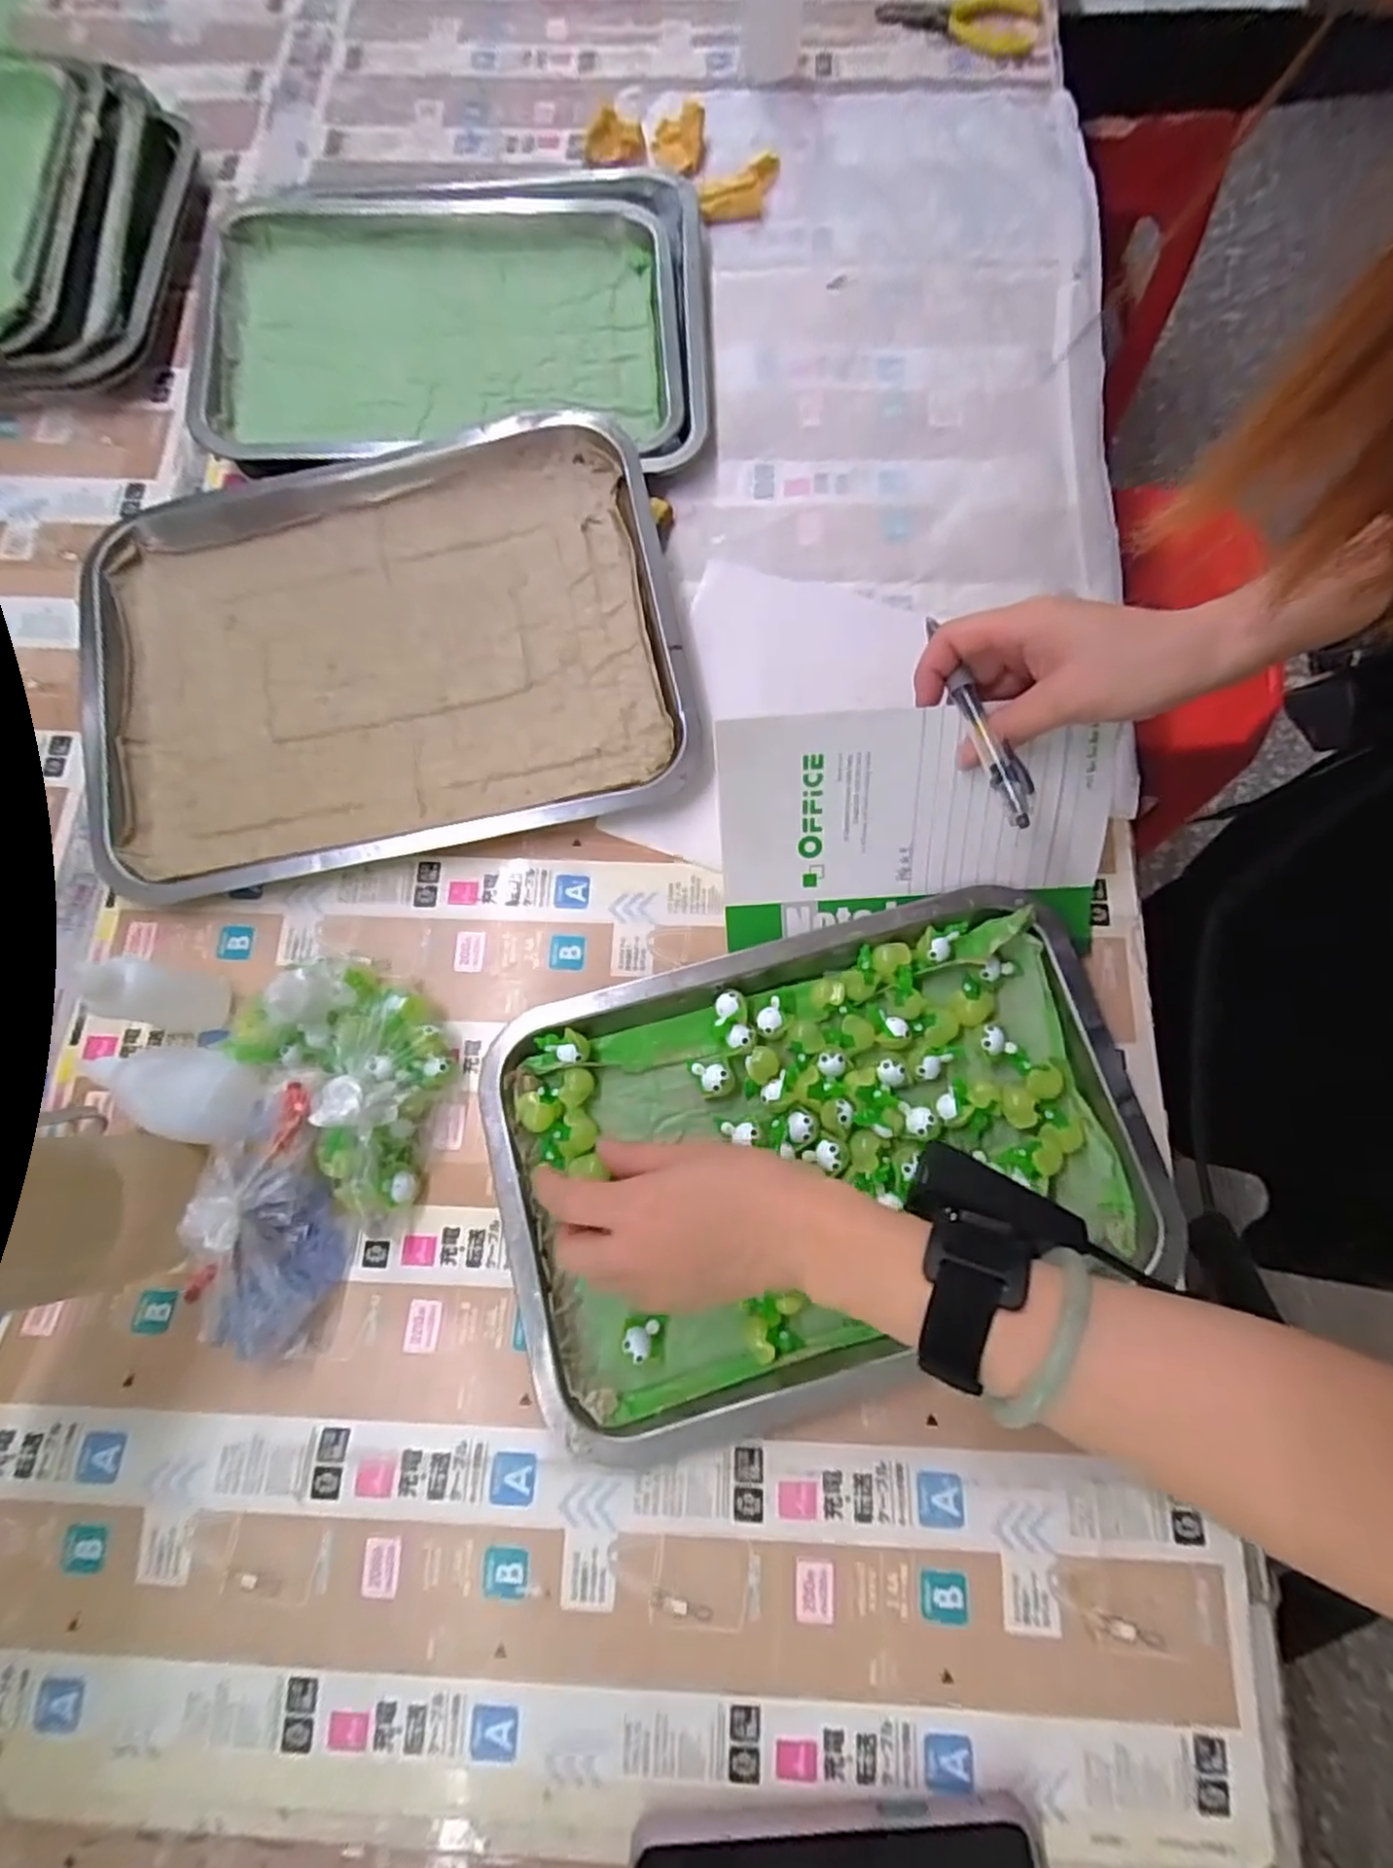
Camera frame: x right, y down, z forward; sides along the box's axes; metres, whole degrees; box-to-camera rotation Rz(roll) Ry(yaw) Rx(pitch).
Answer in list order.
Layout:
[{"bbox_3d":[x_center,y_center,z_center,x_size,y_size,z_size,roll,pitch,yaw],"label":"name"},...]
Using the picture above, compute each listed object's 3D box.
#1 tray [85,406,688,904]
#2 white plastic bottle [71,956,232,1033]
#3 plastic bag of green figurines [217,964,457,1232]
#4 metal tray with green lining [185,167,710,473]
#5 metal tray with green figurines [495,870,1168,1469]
[{"bbox_3d":[-0.190,-0.168,0.440,0.356,0.032,0.263,-11,75,-1],"label":"tray"},{"bbox_3d":[-0.271,0.031,0.370,0.024,0.075,0.030,4,75,3],"label":"white plastic bottle"},{"bbox_3d":[-0.178,0.064,0.368,0.087,0.058,0.144,-42,78,-9],"label":"plastic bag of green figurines"},{"bbox_3d":[-0.168,-0.422,0.501,0.344,0.038,0.255,-2,75,1],"label":"metal tray with green lining"},{"bbox_3d":[0.057,0.102,0.368,0.311,0.027,0.204,-18,75,-3],"label":"metal tray with green figurines"}]

